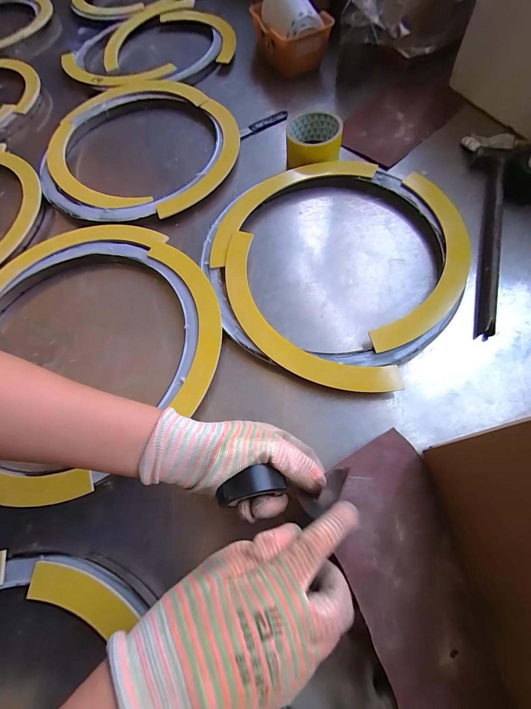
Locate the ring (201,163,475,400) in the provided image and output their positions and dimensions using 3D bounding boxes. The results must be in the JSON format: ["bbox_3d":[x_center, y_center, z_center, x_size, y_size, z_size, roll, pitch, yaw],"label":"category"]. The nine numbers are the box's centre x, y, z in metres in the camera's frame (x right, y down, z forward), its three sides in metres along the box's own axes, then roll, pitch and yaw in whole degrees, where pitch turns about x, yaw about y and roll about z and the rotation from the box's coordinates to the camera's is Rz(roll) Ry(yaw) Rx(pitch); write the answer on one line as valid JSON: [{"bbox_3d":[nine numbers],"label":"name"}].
[{"bbox_3d":[0.082,-0.135,0.391,0.324,0.027,0.340,-1,67,3],"label":"ring"}]

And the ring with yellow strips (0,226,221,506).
[{"bbox_3d":[-0.224,-0.024,0.370,0.328,0.020,0.356,-2,66,5],"label":"ring with yellow strips"}]

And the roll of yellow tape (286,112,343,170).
[{"bbox_3d":[0.075,-0.338,0.469,0.083,0.042,0.085,-5,65,3],"label":"roll of yellow tape"}]

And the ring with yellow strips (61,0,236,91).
[{"bbox_3d":[-0.252,-0.661,0.632,0.356,0.028,0.312,-10,65,1],"label":"ring with yellow strips"}]

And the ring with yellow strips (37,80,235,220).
[{"bbox_3d":[-0.233,-0.365,0.510,0.324,0.016,0.371,-39,68,-12],"label":"ring with yellow strips"}]

